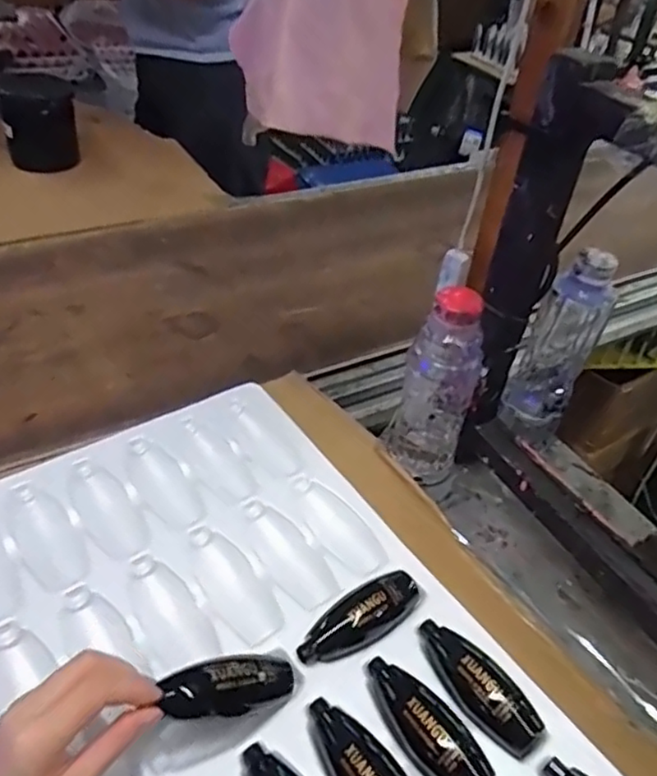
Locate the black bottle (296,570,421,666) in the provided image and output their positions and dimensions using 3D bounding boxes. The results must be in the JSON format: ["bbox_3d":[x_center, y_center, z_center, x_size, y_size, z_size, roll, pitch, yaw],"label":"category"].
[{"bbox_3d":[0.025,0.163,0.465,0.104,0.019,0.036,-22,49,-28],"label":"black bottle"}]

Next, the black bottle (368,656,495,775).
[{"bbox_3d":[0.063,0.215,0.414,0.041,0.019,0.101,-26,50,-31],"label":"black bottle"}]

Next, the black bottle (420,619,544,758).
[{"bbox_3d":[0.103,0.197,0.436,0.038,0.017,0.100,-21,48,-27],"label":"black bottle"}]

